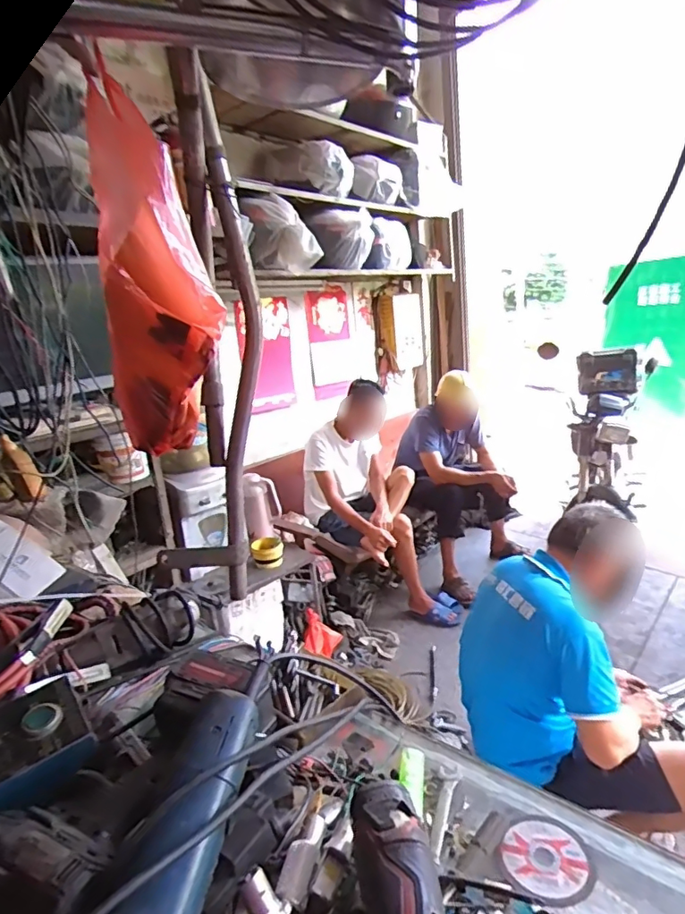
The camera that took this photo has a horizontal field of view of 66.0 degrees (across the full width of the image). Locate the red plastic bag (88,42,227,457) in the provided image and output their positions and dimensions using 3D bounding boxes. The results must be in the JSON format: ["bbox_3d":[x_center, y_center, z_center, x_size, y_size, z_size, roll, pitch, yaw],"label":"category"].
[{"bbox_3d":[-0.172,-0.166,0.470,0.081,0.327,0.154,-13,16,-25],"label":"red plastic bag"}]

